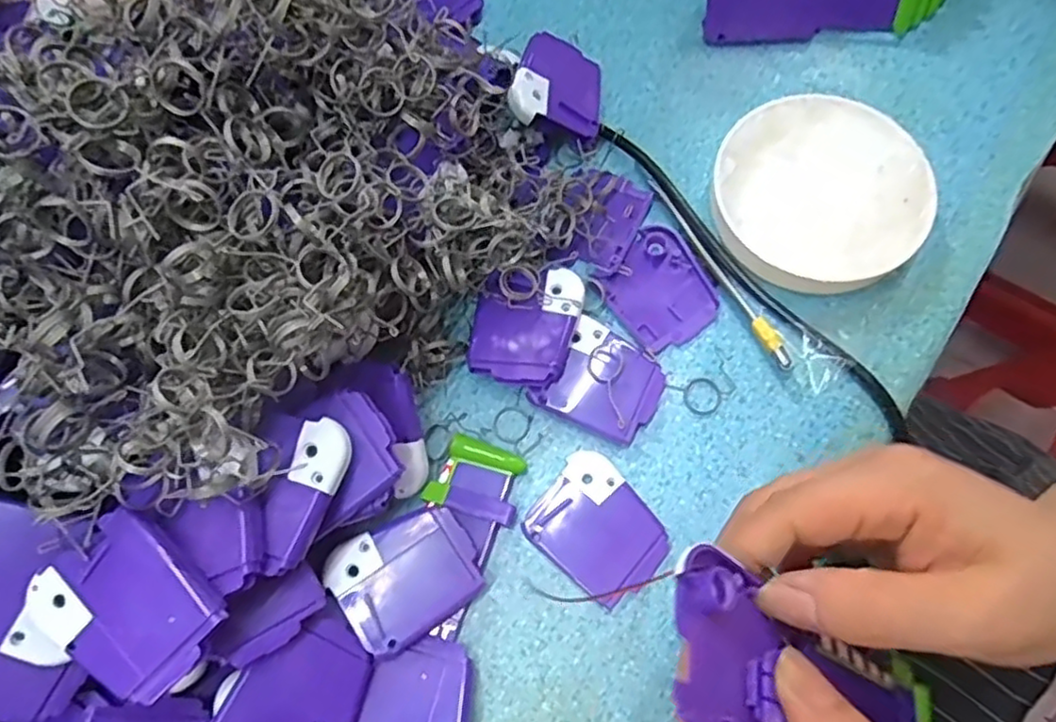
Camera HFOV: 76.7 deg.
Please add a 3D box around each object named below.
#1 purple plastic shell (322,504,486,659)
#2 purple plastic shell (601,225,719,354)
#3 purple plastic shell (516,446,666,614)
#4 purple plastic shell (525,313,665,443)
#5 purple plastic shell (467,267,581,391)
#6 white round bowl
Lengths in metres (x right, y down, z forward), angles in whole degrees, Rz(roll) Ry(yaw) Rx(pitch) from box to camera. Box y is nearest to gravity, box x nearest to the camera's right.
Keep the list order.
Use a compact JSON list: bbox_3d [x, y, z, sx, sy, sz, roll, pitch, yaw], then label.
[{"bbox_3d":[-0.055,0.096,0.302,0.059,0.020,0.051,-35,75,-9],"label":"purple plastic shell"},{"bbox_3d":[0.068,-0.038,0.349,0.050,0.006,0.060,-34,75,-9],"label":"purple plastic shell"},{"bbox_3d":[0.034,0.079,0.314,0.060,0.006,0.052,38,77,12],"label":"purple plastic shell"},{"bbox_3d":[0.038,0.011,0.332,0.053,0.011,0.050,31,76,11],"label":"purple plastic shell"},{"bbox_3d":[-0.002,-0.020,0.327,0.048,0.012,0.062,15,74,5],"label":"purple plastic shell"},{"bbox_3d":[0.151,-0.088,0.348,0.105,0.026,0.104,-1,73,2],"label":"white round bowl"}]

